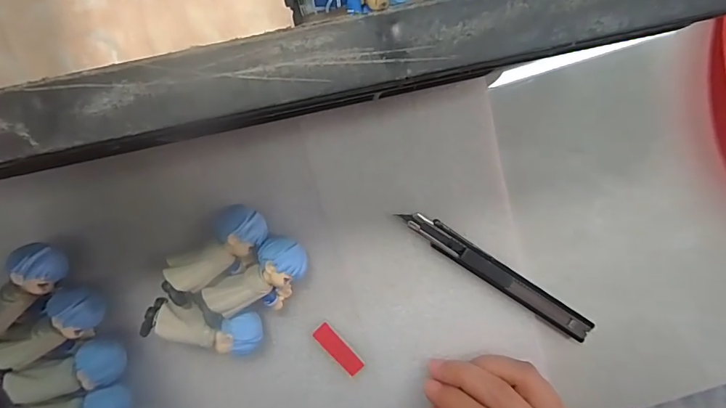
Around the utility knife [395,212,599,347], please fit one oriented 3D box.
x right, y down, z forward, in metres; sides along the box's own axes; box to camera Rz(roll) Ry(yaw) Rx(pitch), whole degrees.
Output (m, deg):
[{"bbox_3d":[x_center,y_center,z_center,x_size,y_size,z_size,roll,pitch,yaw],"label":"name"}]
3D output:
[{"bbox_3d":[0.083,0.044,0.270,0.138,0.009,0.017,34,96,-7],"label":"utility knife"}]

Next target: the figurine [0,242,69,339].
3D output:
[{"bbox_3d":[-0.189,0.048,0.242,0.057,0.027,0.029,-44,99,5],"label":"figurine"}]

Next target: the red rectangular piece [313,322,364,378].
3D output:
[{"bbox_3d":[-0.014,0.089,0.268,0.011,0.004,0.037,-41,97,-5],"label":"red rectangular piece"}]

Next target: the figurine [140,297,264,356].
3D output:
[{"bbox_3d":[-0.088,0.067,0.250,0.062,0.031,0.021,15,98,-5],"label":"figurine"}]

